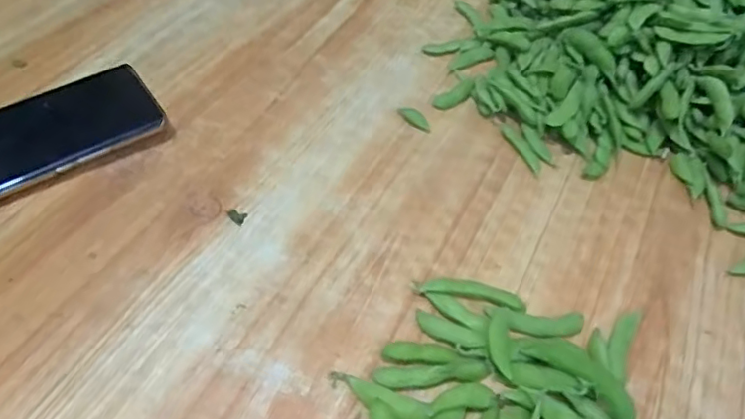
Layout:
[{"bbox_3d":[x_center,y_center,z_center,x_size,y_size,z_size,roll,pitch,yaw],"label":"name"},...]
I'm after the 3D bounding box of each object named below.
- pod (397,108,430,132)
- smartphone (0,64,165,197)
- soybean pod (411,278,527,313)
[{"bbox_3d":[0.031,-0.069,0.424,0.029,0.009,0.008,30,55,17],"label":"pod"},{"bbox_3d":[-0.223,-0.046,0.368,0.159,0.016,0.066,-29,60,-26],"label":"smartphone"},{"bbox_3d":[0.057,0.048,0.331,0.065,0.008,0.017,13,51,4],"label":"soybean pod"}]

